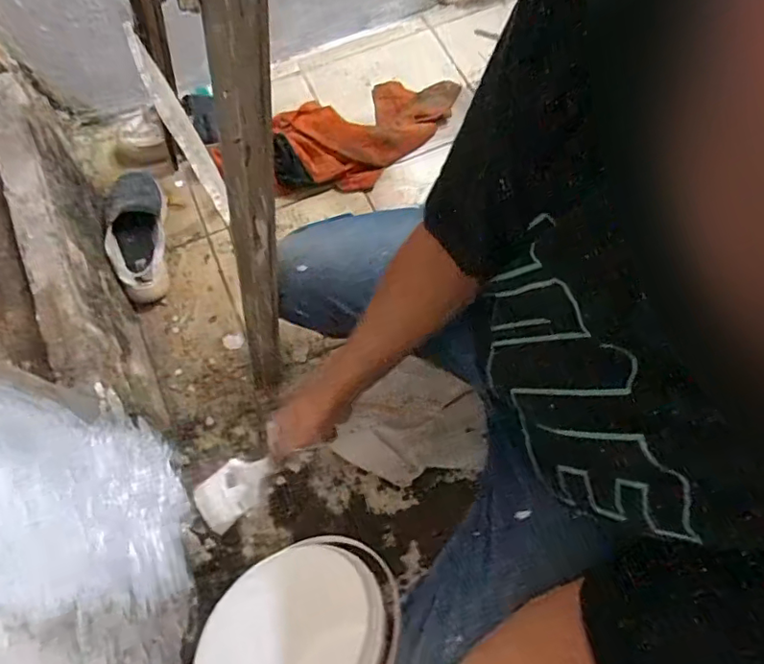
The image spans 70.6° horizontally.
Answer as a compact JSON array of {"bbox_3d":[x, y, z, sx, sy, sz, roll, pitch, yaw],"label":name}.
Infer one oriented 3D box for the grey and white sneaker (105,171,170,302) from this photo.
[{"bbox_3d":[-0.436,-0.180,0.968,0.091,0.070,0.275,-10,69,-2],"label":"grey and white sneaker"}]

